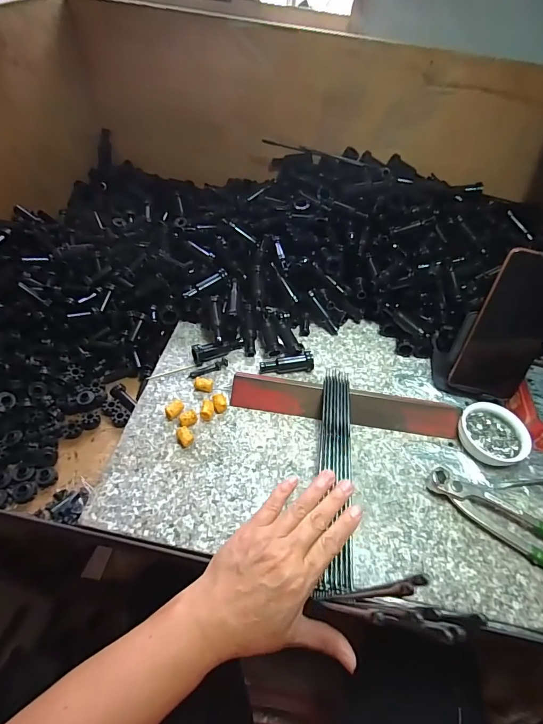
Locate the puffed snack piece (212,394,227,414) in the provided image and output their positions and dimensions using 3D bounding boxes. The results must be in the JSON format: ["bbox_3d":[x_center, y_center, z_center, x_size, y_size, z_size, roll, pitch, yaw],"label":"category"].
[{"bbox_3d":[-0.058,0.046,0.427,0.015,0.010,0.019,-8,51,-13],"label":"puffed snack piece"}]

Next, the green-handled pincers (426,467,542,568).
[{"bbox_3d":[0.247,0.165,0.361,0.198,0.018,0.039,29,53,17],"label":"green-handled pincers"}]

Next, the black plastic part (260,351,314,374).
[{"bbox_3d":[0.019,0.001,0.468,0.065,0.021,0.017,-1,50,-7],"label":"black plastic part"}]

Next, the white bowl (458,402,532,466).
[{"bbox_3d":[0.248,0.082,0.426,0.072,0.025,0.066,3,50,-4],"label":"white bowl"}]

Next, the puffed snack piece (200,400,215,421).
[{"bbox_3d":[-0.071,0.053,0.420,0.013,0.012,0.022,6,50,-1],"label":"puffed snack piece"}]

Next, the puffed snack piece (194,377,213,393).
[{"bbox_3d":[-0.079,0.026,0.441,0.020,0.012,0.015,5,50,-2],"label":"puffed snack piece"}]

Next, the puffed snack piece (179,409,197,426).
[{"bbox_3d":[-0.091,0.062,0.412,0.019,0.012,0.015,-27,58,-26],"label":"puffed snack piece"}]

